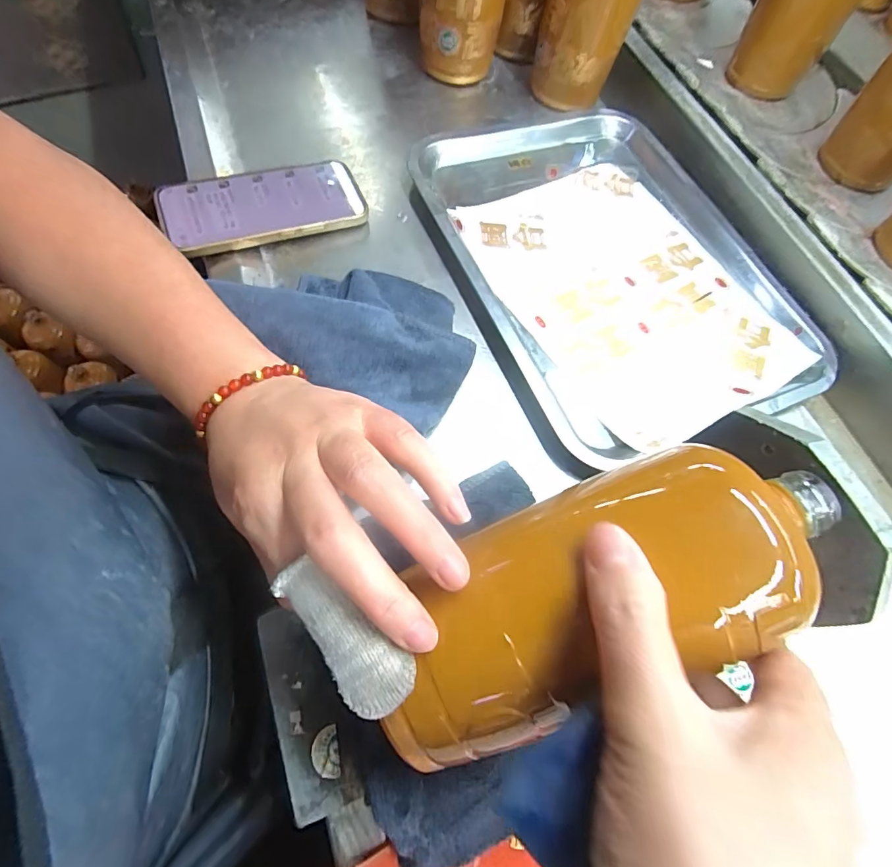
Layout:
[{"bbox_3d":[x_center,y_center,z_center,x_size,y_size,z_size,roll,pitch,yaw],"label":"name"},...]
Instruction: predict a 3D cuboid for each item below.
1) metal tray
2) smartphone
[{"bbox_3d":[0.142,-0.154,0.403,0.266,0.039,0.343,-21,69,-12],"label":"metal tray"},{"bbox_3d":[-0.148,-0.187,0.373,0.155,0.008,0.070,-18,74,-16],"label":"smartphone"}]

